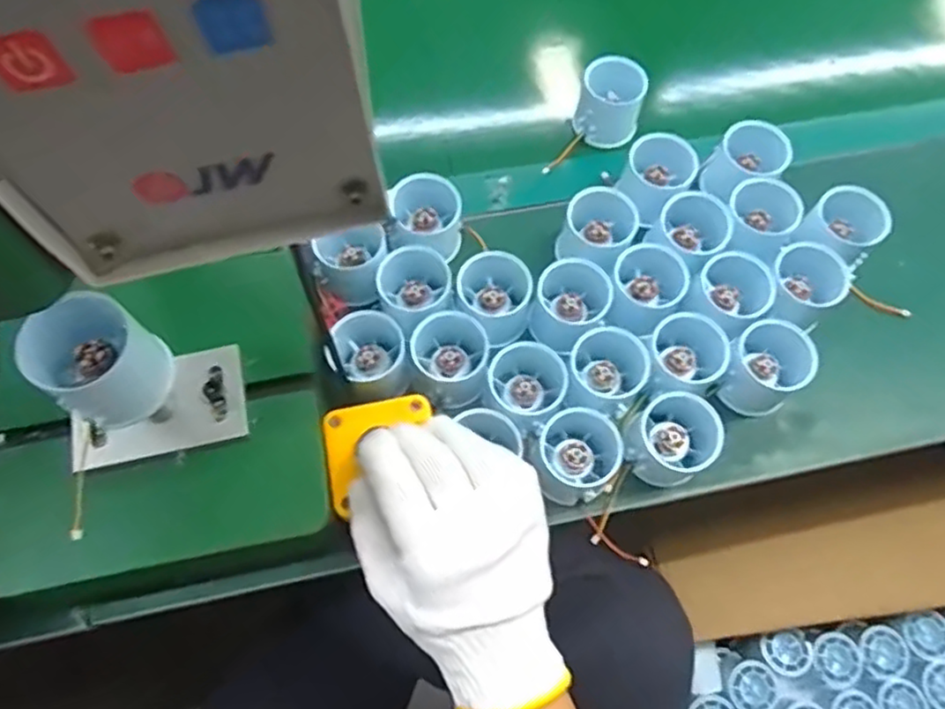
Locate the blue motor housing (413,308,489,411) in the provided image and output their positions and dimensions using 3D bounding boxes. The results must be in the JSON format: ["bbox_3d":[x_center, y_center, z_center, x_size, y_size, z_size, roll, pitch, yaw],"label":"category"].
[{"bbox_3d":[-0.015,0.002,0.471,0.052,0.041,0.060,3,67,0],"label":"blue motor housing"}]

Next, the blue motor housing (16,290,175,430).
[{"bbox_3d":[-0.184,0.005,0.338,0.050,0.054,0.051,0,67,-1],"label":"blue motor housing"}]

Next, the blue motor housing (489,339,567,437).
[{"bbox_3d":[0.036,0.022,0.460,0.054,0.039,0.062,28,69,11],"label":"blue motor housing"}]

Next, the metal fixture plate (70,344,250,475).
[{"bbox_3d":[-0.186,0.031,0.404,0.097,0.013,0.058,-14,68,-7],"label":"metal fixture plate"}]

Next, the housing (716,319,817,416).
[{"bbox_3d":[0.200,0.011,0.473,0.051,0.052,0.051,0,67,-1],"label":"housing"}]

